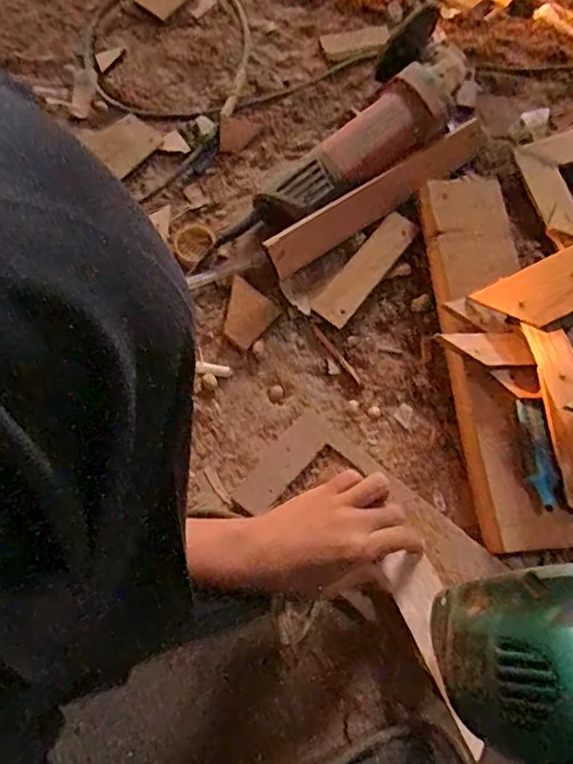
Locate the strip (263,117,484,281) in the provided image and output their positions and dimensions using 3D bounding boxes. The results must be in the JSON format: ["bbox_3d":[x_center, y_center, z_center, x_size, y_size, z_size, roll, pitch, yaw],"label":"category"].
[{"bbox_3d":[0.091,-0.179,0.569,0.251,0.006,0.038,-34,103,-11],"label":"strip"}]

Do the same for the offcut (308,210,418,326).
[{"bbox_3d":[0.078,-0.110,0.575,0.036,0.017,0.130,39,78,11],"label":"offcut"}]

